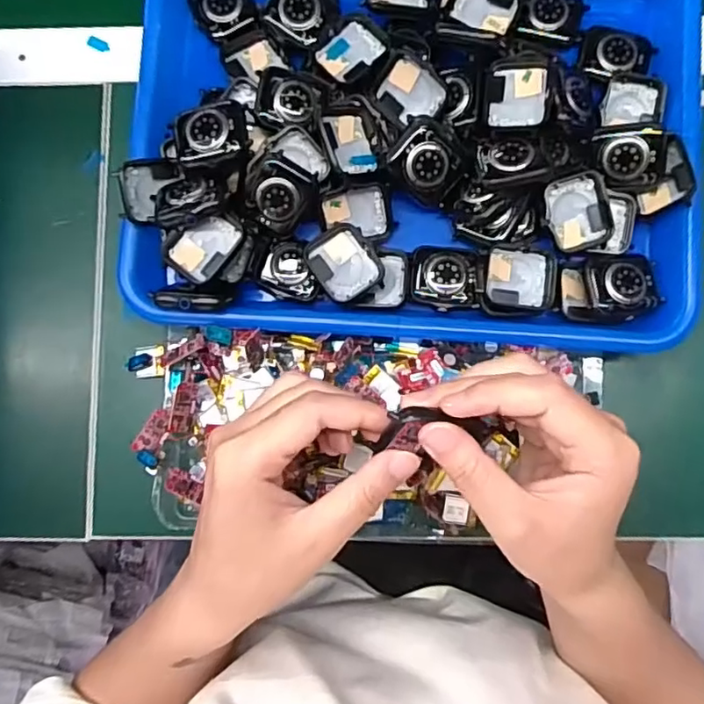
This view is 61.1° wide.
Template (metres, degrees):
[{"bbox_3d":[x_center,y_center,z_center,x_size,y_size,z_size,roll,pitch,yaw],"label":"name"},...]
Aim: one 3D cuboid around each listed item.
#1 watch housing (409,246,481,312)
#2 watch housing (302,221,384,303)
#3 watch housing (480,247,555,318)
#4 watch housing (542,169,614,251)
[{"bbox_3d":[0.054,-0.045,0.347,0.039,0.008,0.037,2,83,2],"label":"watch housing"},{"bbox_3d":[-0.005,-0.051,0.348,0.035,0.009,0.043,-32,83,-2],"label":"watch housing"},{"bbox_3d":[0.095,-0.040,0.340,0.041,0.014,0.037,2,83,2],"label":"watch housing"},{"bbox_3d":[0.128,-0.080,0.344,0.040,0.009,0.040,-17,96,-2],"label":"watch housing"}]

